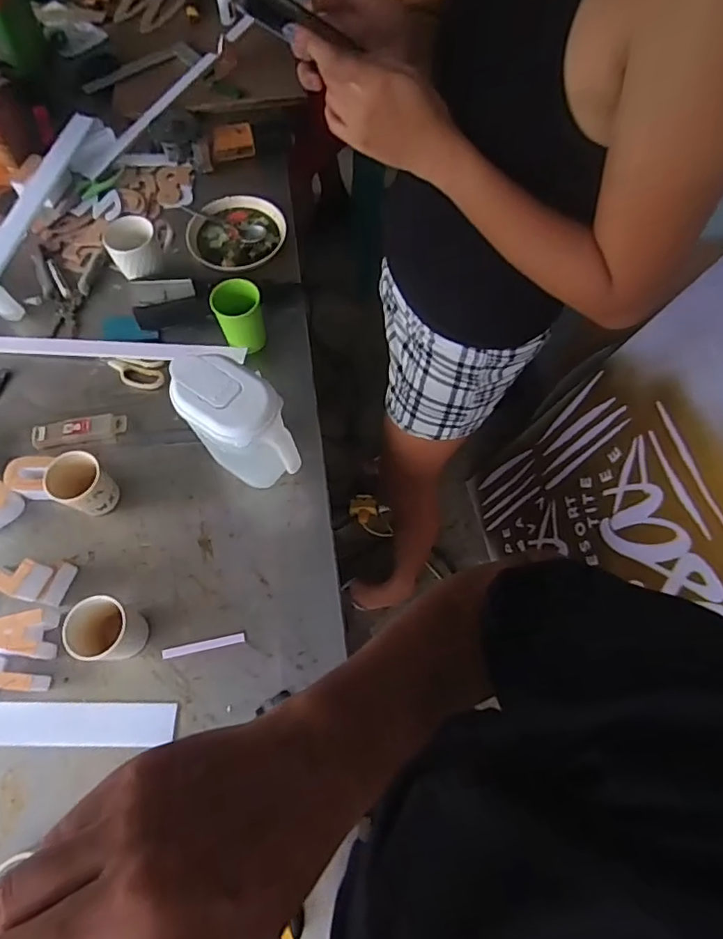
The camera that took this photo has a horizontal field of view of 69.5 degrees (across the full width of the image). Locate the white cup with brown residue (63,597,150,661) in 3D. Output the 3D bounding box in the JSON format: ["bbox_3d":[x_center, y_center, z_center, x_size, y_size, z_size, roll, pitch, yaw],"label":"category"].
[{"bbox_3d":[-0.319,0.203,0.656,0.066,0.101,0.073,17,68,9],"label":"white cup with brown residue"}]

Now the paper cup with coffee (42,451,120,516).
[{"bbox_3d":[-0.390,0.025,0.739,0.071,0.091,0.069,-1,66,1],"label":"paper cup with coffee"}]

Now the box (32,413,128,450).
[{"bbox_3d":[-0.441,-0.062,0.815,0.138,0.015,0.041,-8,67,-2],"label":"box"}]

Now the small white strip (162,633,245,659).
[{"bbox_3d":[-0.210,0.235,0.694,0.109,0.004,0.013,-12,67,-4],"label":"small white strip"}]

